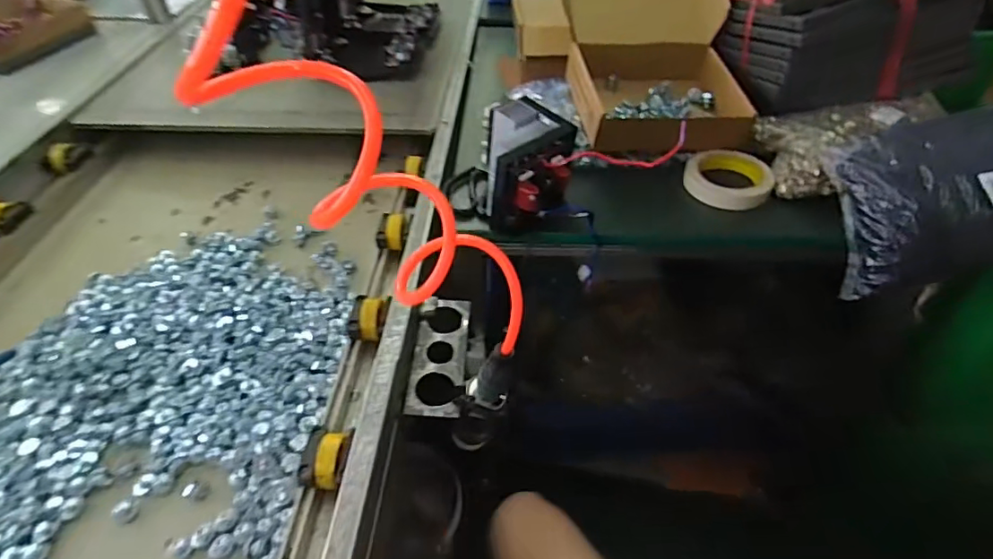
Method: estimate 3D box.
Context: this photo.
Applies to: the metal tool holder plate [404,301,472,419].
[{"bbox_3d":[-0.060,0.079,0.577,0.054,0.012,0.144,2,46,2],"label":"metal tool holder plate"}]

